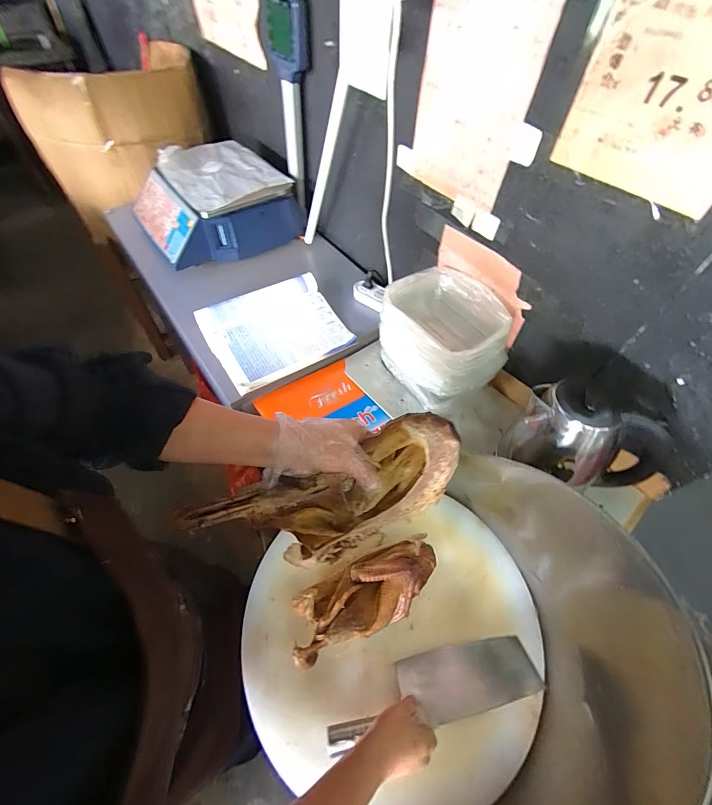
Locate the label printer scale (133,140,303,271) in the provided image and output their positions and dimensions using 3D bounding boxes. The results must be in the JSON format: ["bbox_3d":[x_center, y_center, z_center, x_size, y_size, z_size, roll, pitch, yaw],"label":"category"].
[{"bbox_3d":[-0.391,-0.546,0.989,0.357,0.158,0.312,-33,64,-23],"label":"label printer scale"}]

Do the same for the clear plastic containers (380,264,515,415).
[{"bbox_3d":[0.179,-0.132,0.742,0.189,0.162,0.237,-31,63,-22],"label":"clear plastic containers"}]

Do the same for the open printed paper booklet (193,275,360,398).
[{"bbox_3d":[-0.182,-0.168,0.834,0.293,0.032,0.231,-27,72,-19],"label":"open printed paper booklet"}]

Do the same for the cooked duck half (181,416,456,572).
[{"bbox_3d":[-0.023,0.106,0.403,0.292,0.134,0.088,-25,58,8],"label":"cooked duck half"}]

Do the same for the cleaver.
[{"bbox_3d":[0.114,0.432,0.536,0.311,0.027,0.093,-12,27,-11],"label":"cleaver"}]

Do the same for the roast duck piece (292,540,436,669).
[{"bbox_3d":[0.014,0.306,0.570,0.242,0.080,0.101,-23,60,-18],"label":"roast duck piece"}]

